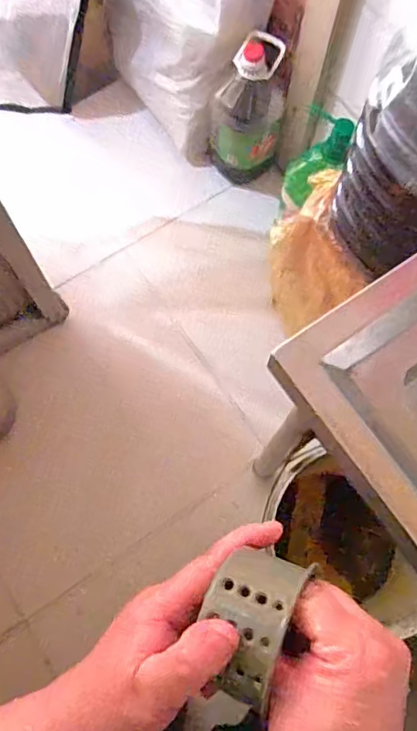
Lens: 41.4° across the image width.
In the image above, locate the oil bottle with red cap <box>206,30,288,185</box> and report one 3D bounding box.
[{"bbox_3d":[0.082,-0.565,1.276,0.152,0.352,0.134,10,72,2],"label":"oil bottle with red cap"}]

